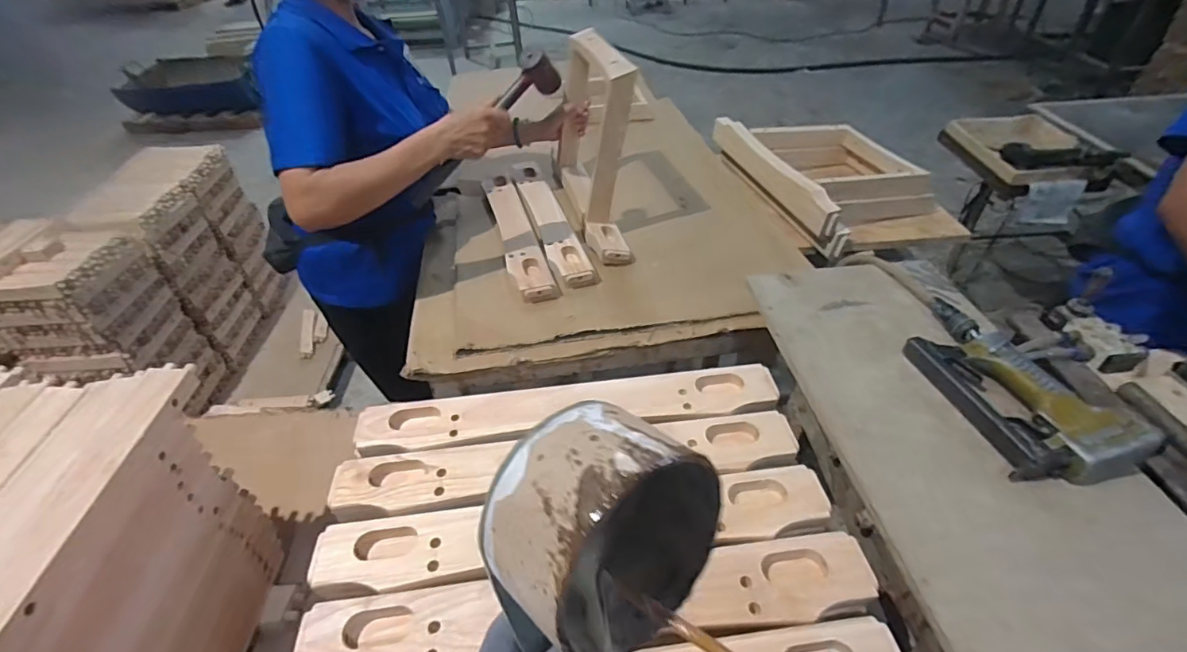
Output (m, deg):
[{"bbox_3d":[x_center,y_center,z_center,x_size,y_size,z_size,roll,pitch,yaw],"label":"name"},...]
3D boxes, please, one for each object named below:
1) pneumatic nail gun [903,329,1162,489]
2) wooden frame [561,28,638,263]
[{"bbox_3d":[0.443,0.070,0.546,0.125,0.047,0.195,-7,43,-6],"label":"pneumatic nail gun"},{"bbox_3d":[0.008,-0.364,1.033,0.093,0.300,0.407,-7,42,-4],"label":"wooden frame"}]

